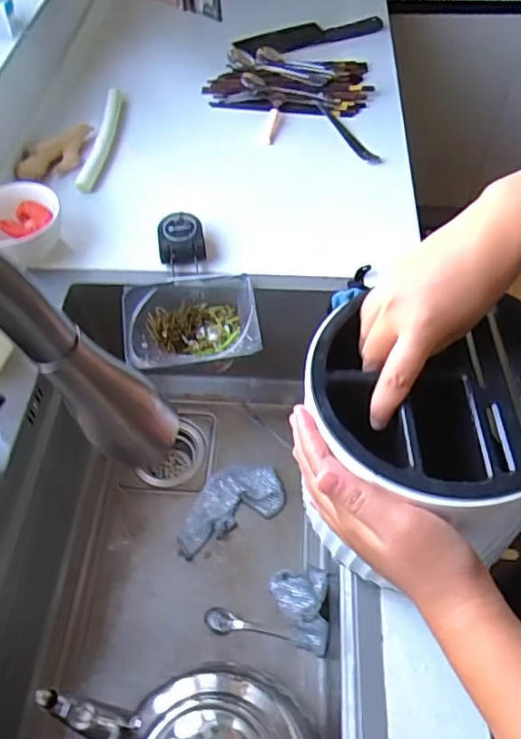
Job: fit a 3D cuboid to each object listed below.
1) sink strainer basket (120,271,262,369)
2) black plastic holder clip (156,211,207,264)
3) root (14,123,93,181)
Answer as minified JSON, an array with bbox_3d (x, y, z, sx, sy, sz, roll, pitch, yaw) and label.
[{"bbox_3d":[-0.086,-0.057,0.694,0.165,0.047,0.126,-9,56,-5],"label":"sink strainer basket"},{"bbox_3d":[-0.106,-0.172,0.735,0.059,0.031,0.073,-10,56,-6],"label":"black plastic holder clip"},{"bbox_3d":[-0.319,-0.336,0.860,0.149,0.027,0.064,-38,63,-23],"label":"root"}]

